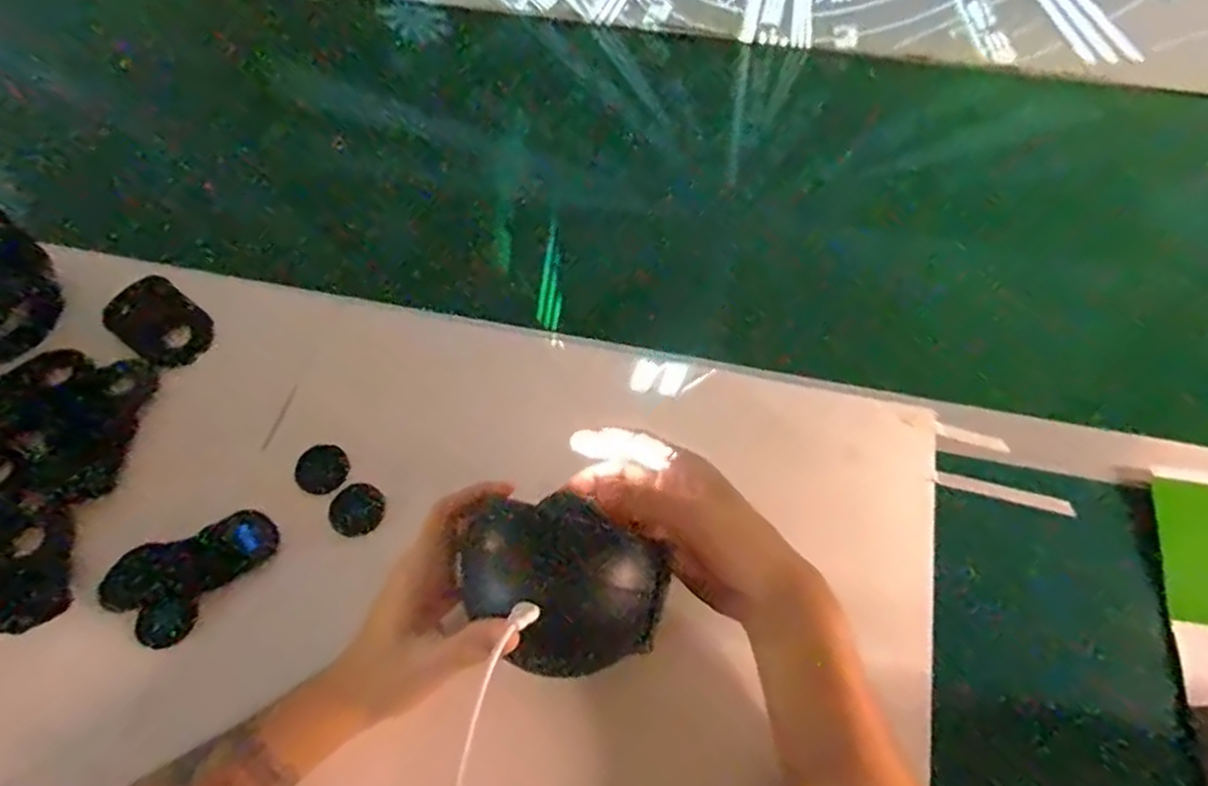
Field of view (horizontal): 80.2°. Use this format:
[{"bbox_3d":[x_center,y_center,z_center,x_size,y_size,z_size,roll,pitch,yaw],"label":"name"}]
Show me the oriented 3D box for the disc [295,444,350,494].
[{"bbox_3d":[-0.202,0.054,0.515,0.035,0.008,0.035,-2,57,3],"label":"disc"}]

